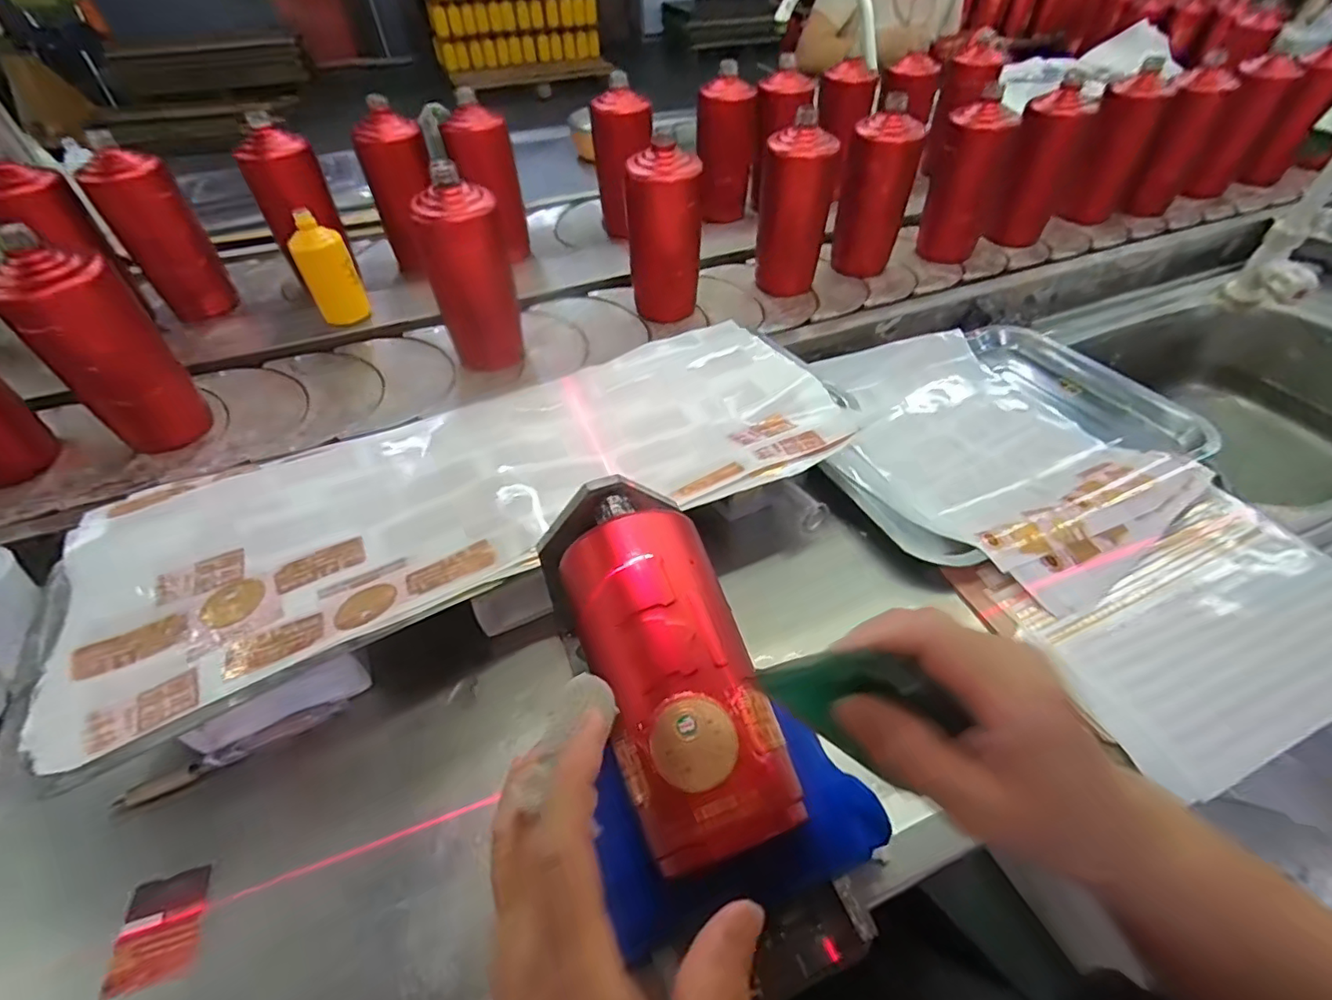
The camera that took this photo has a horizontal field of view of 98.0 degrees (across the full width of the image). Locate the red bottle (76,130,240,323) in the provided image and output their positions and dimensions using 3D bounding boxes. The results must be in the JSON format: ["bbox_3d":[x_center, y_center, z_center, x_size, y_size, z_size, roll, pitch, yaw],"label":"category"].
[{"bbox_3d":[-0.590,-0.313,0.680,0.075,0.182,0.061,-34,54,-26],"label":"red bottle"}]

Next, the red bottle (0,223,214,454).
[{"bbox_3d":[-0.487,-0.126,0.505,0.065,0.176,0.061,-6,47,-3],"label":"red bottle"}]

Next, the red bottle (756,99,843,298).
[{"bbox_3d":[0.158,-0.357,0.710,0.085,0.181,0.097,9,48,11],"label":"red bottle"}]

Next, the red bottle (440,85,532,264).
[{"bbox_3d":[-0.230,-0.409,0.746,0.068,0.179,0.067,17,50,18],"label":"red bottle"}]

